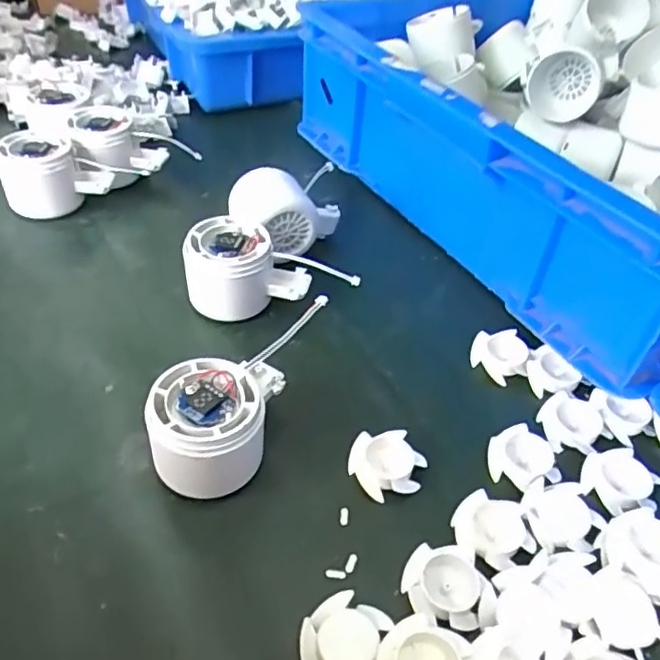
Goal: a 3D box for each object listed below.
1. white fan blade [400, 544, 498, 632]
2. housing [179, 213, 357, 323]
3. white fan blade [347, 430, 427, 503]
[{"bbox_3d":[0.056,0.122,0.291,0.039,0.012,0.039,3,44,-2],"label":"white fan blade"},{"bbox_3d":[-0.042,-0.043,0.426,0.114,0.049,0.056,-1,44,-6],"label":"housing"},{"bbox_3d":[0.031,0.075,0.341,0.039,0.013,0.035,-9,45,-14],"label":"white fan blade"}]

